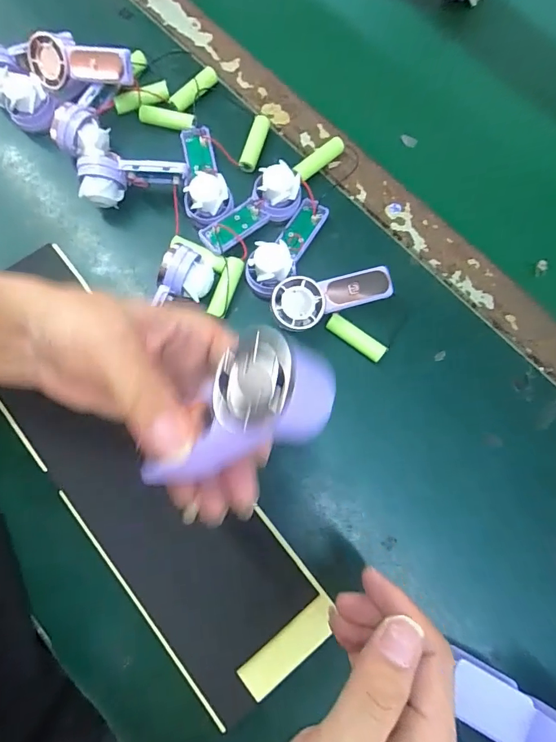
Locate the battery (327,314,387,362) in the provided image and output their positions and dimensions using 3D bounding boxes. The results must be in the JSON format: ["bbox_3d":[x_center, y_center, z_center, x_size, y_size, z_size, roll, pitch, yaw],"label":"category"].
[{"bbox_3d":[0.061,-0.025,0.340,0.049,0.011,0.014,35,79,7],"label":"battery"}]

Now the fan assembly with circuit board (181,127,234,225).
[{"bbox_3d":[-0.062,-0.166,0.359,0.038,0.029,0.095,-9,77,-3],"label":"fan assembly with circuit board"}]

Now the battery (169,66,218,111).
[{"bbox_3d":[-0.075,-0.259,0.394,0.016,0.015,0.054,38,79,8],"label":"battery"}]

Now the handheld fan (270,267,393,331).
[{"bbox_3d":[0.040,-0.056,0.334,0.094,0.035,0.035,-19,78,-5],"label":"handheld fan"}]

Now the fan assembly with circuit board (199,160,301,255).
[{"bbox_3d":[-0.023,-0.131,0.355,0.089,0.033,0.035,-33,79,-8],"label":"fan assembly with circuit board"}]

